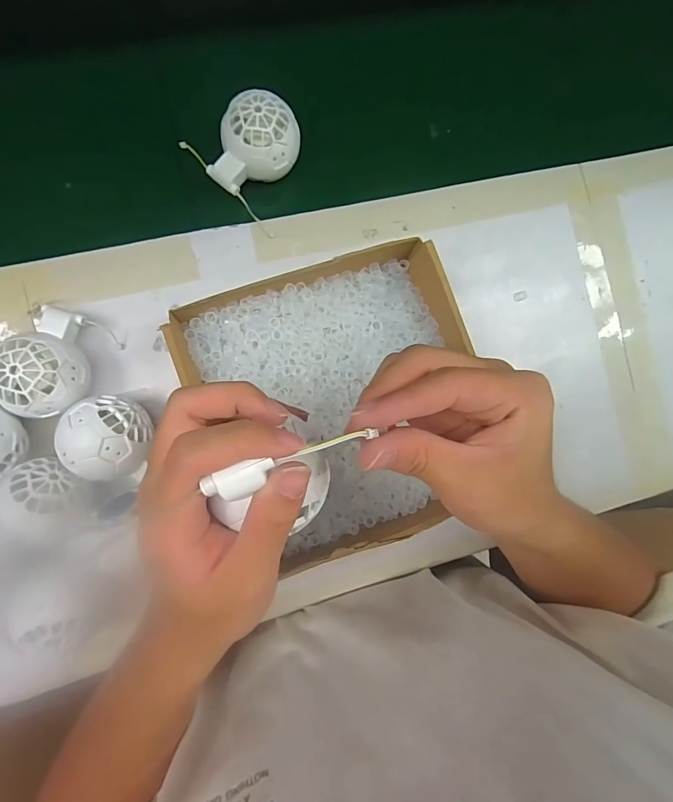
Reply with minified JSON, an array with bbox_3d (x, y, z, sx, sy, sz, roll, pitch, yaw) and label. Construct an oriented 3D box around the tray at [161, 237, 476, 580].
[{"bbox_3d":[0.006,0.000,0.326,0.199,0.067,0.215,-22,91,-8],"label":"tray"}]

